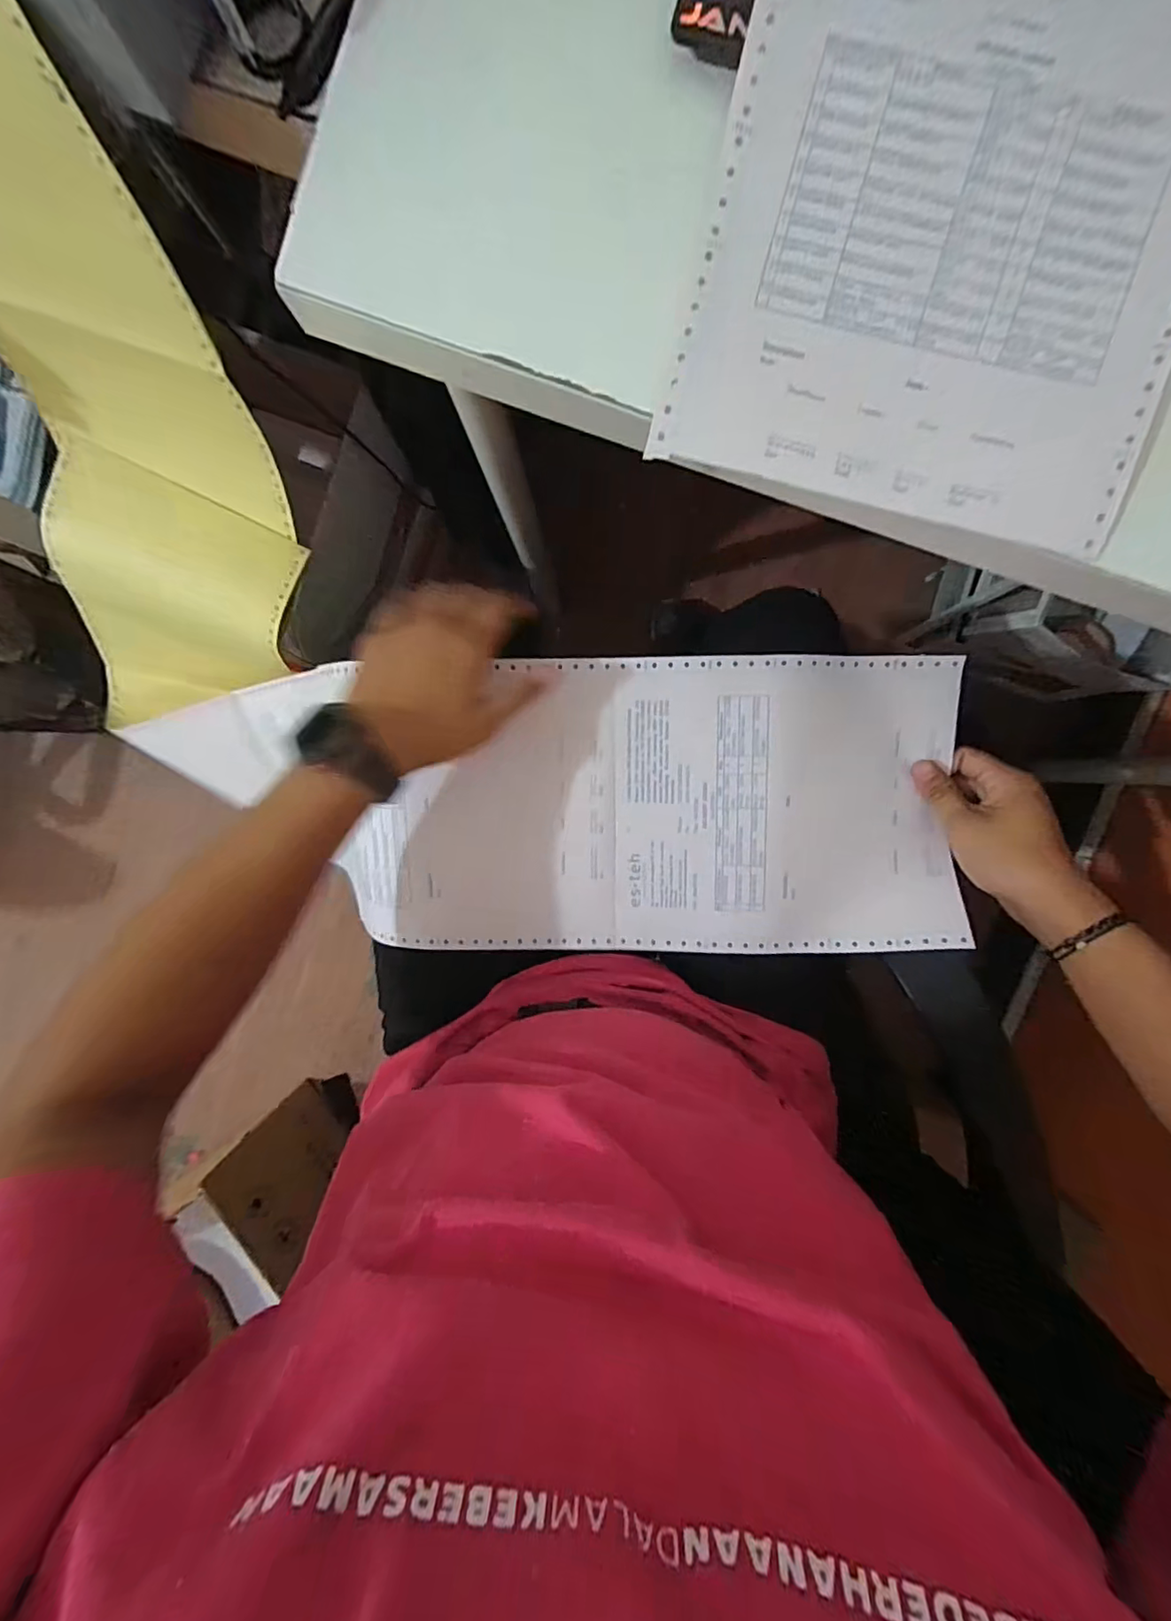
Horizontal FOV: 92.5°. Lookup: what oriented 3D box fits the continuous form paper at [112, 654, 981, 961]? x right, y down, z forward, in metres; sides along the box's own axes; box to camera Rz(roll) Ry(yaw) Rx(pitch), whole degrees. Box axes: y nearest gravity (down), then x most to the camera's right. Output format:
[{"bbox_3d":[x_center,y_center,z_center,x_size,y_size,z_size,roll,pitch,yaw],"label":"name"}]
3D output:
[{"bbox_3d":[0.042,0.000,0.469,0.505,0.043,0.241,-5,98,6],"label":"continuous form paper"}]

